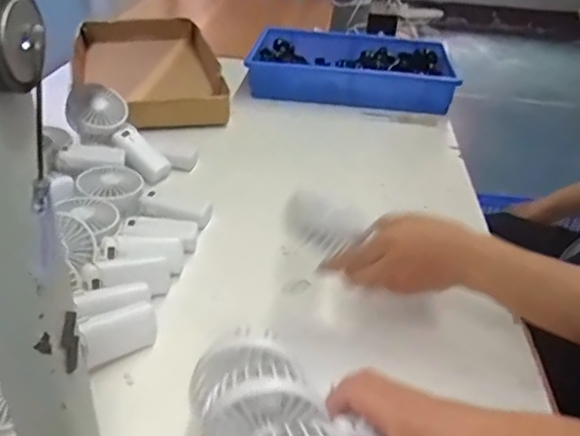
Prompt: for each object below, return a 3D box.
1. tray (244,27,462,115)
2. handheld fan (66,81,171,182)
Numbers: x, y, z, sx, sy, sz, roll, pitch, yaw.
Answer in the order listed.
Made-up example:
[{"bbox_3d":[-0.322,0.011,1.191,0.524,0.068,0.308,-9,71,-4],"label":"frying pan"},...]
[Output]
[{"bbox_3d":[0.138,-0.343,1.300,0.436,0.068,0.309,5,34,2],"label":"tray"},{"bbox_3d":[-0.262,-0.128,0.895,0.183,0.054,0.080,44,41,-1],"label":"handheld fan"}]

